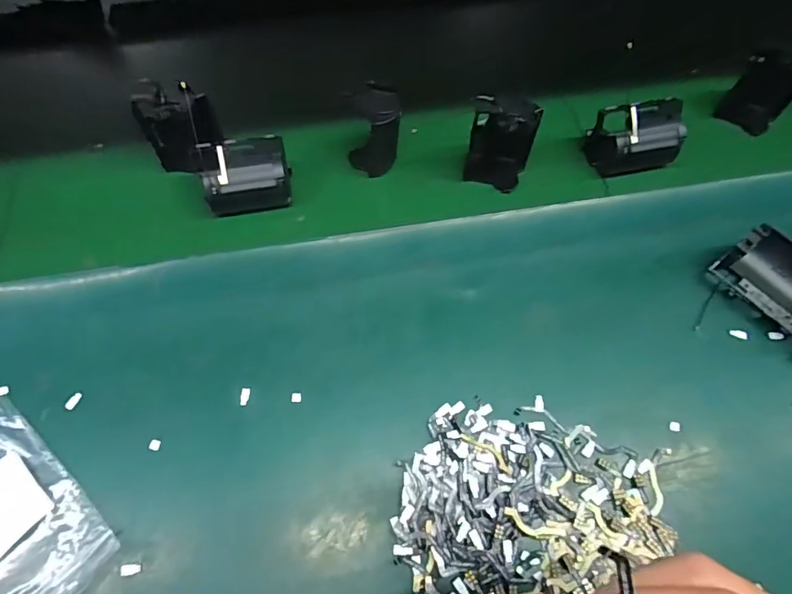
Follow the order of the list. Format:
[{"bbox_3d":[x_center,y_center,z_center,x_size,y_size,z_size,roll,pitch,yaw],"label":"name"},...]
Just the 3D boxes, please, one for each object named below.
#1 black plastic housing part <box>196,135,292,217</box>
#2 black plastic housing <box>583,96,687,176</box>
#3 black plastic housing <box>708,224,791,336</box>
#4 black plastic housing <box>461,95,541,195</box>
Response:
[{"bbox_3d":[-0.120,-0.096,0.382,0.068,0.048,0.048,-9,65,-4],"label":"black plastic housing part"},{"bbox_3d":[0.201,-0.129,0.402,0.073,0.044,0.048,-13,66,-6],"label":"black plastic housing"},{"bbox_3d":[0.277,-0.014,0.342,0.052,0.035,0.071,-34,70,-15],"label":"black plastic housing"},{"bbox_3d":[0.085,-0.124,0.384,0.051,0.084,0.033,6,65,3],"label":"black plastic housing"}]

